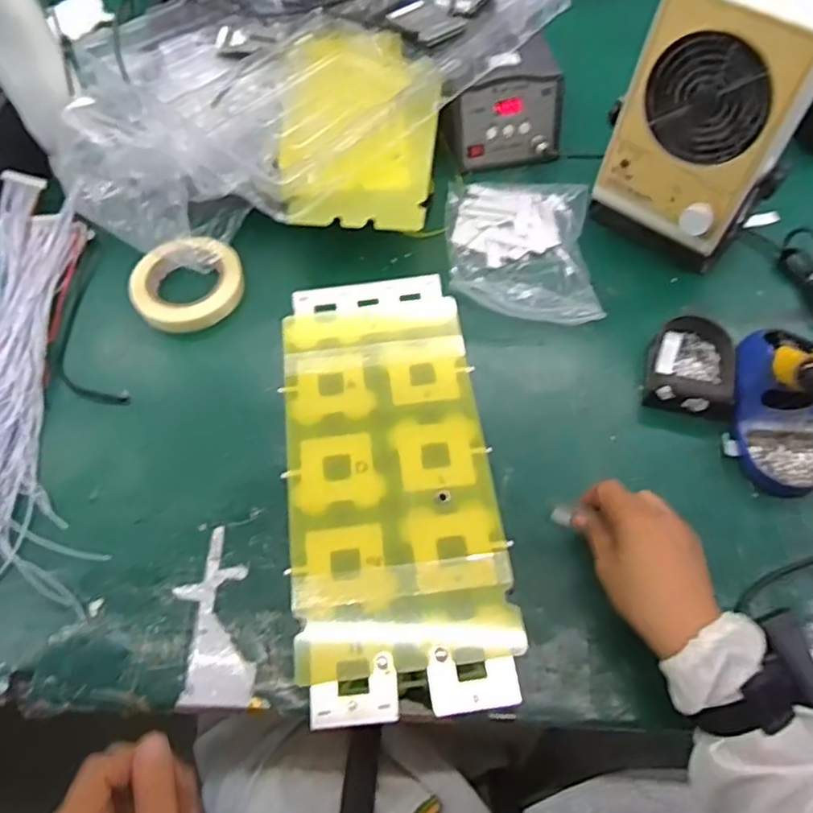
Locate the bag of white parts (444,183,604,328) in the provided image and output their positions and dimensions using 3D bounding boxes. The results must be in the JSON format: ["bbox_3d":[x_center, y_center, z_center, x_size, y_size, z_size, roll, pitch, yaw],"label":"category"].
[{"bbox_3d":[0.125,-0.183,0.711,0.155,0.025,0.210,0,63,3],"label":"bag of white parts"}]

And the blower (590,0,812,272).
[{"bbox_3d":[0.293,-0.273,0.627,0.156,0.240,0.122,39,71,20],"label":"blower"}]

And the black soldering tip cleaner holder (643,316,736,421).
[{"bbox_3d":[0.280,-0.040,0.624,0.076,0.026,0.101,13,64,9],"label":"black soldering tip cleaner holder"}]

